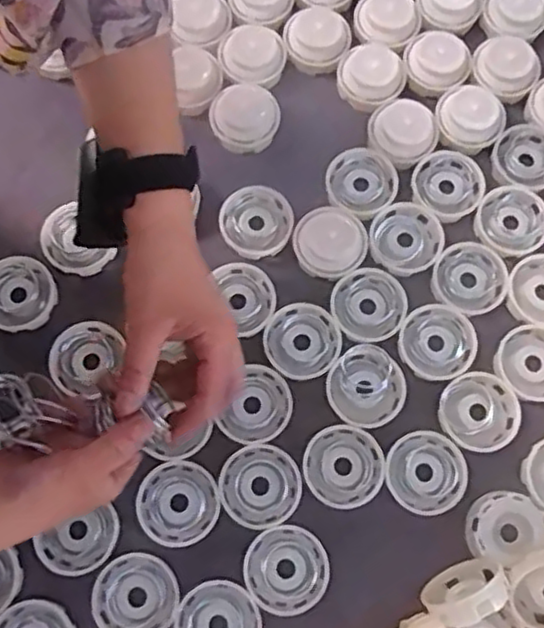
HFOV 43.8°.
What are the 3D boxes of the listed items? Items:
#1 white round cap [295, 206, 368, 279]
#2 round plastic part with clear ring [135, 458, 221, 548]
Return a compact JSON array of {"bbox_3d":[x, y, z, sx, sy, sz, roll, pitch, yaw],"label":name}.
[{"bbox_3d":[0.050,-0.061,0.564,0.057,0.024,0.055,-21,75,-2],"label":"white round cap"},{"bbox_3d":[-0.072,0.146,0.523,0.060,0.012,0.062,-1,76,4],"label":"round plastic part with clear ring"}]

